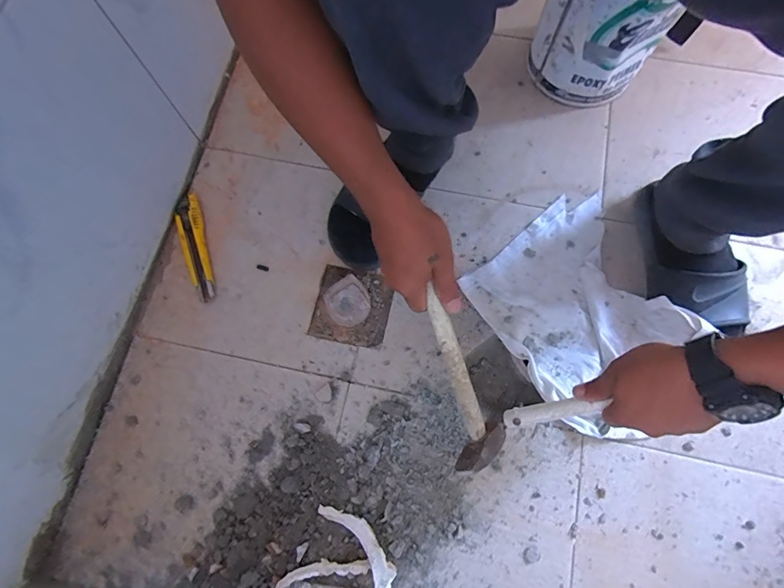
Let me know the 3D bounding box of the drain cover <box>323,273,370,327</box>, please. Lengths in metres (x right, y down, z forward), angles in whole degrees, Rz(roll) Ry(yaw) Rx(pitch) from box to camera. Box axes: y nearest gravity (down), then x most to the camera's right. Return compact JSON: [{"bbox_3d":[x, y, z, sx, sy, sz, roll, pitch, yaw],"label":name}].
[{"bbox_3d":[-0.055,0.015,0.533,0.053,0.049,0.054,-39,78,-9],"label":"drain cover"}]

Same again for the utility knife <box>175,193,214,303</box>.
[{"bbox_3d":[-0.269,-0.068,0.555,0.034,0.021,0.160,-18,75,-4],"label":"utility knife"}]

